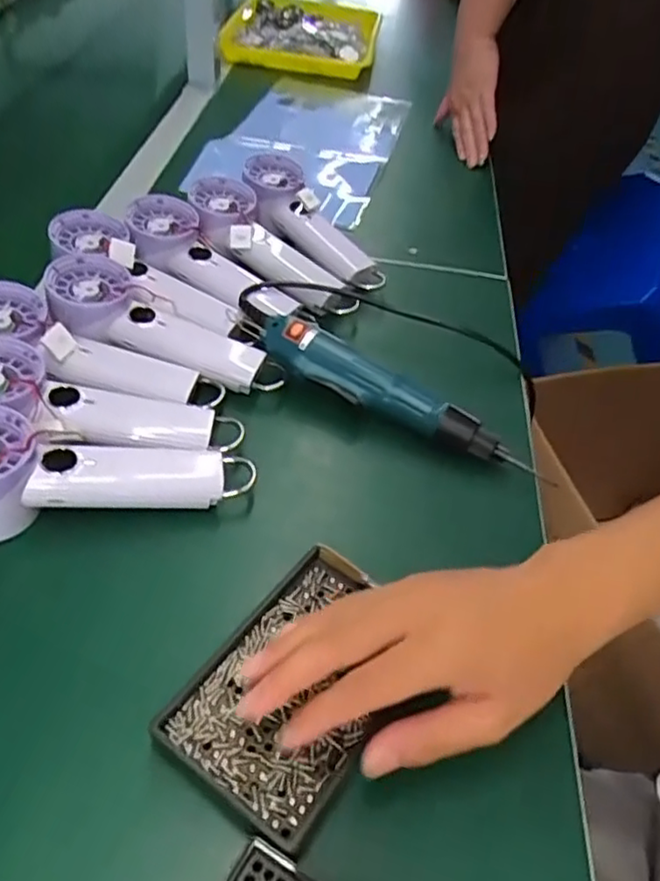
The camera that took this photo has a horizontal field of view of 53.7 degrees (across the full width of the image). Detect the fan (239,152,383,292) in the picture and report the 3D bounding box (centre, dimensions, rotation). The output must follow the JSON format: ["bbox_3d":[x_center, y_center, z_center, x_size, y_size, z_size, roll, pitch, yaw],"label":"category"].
[{"bbox_3d":[-0.016,-0.214,0.647,0.064,0.042,0.193,-30,70,-29],"label":"fan"}]

